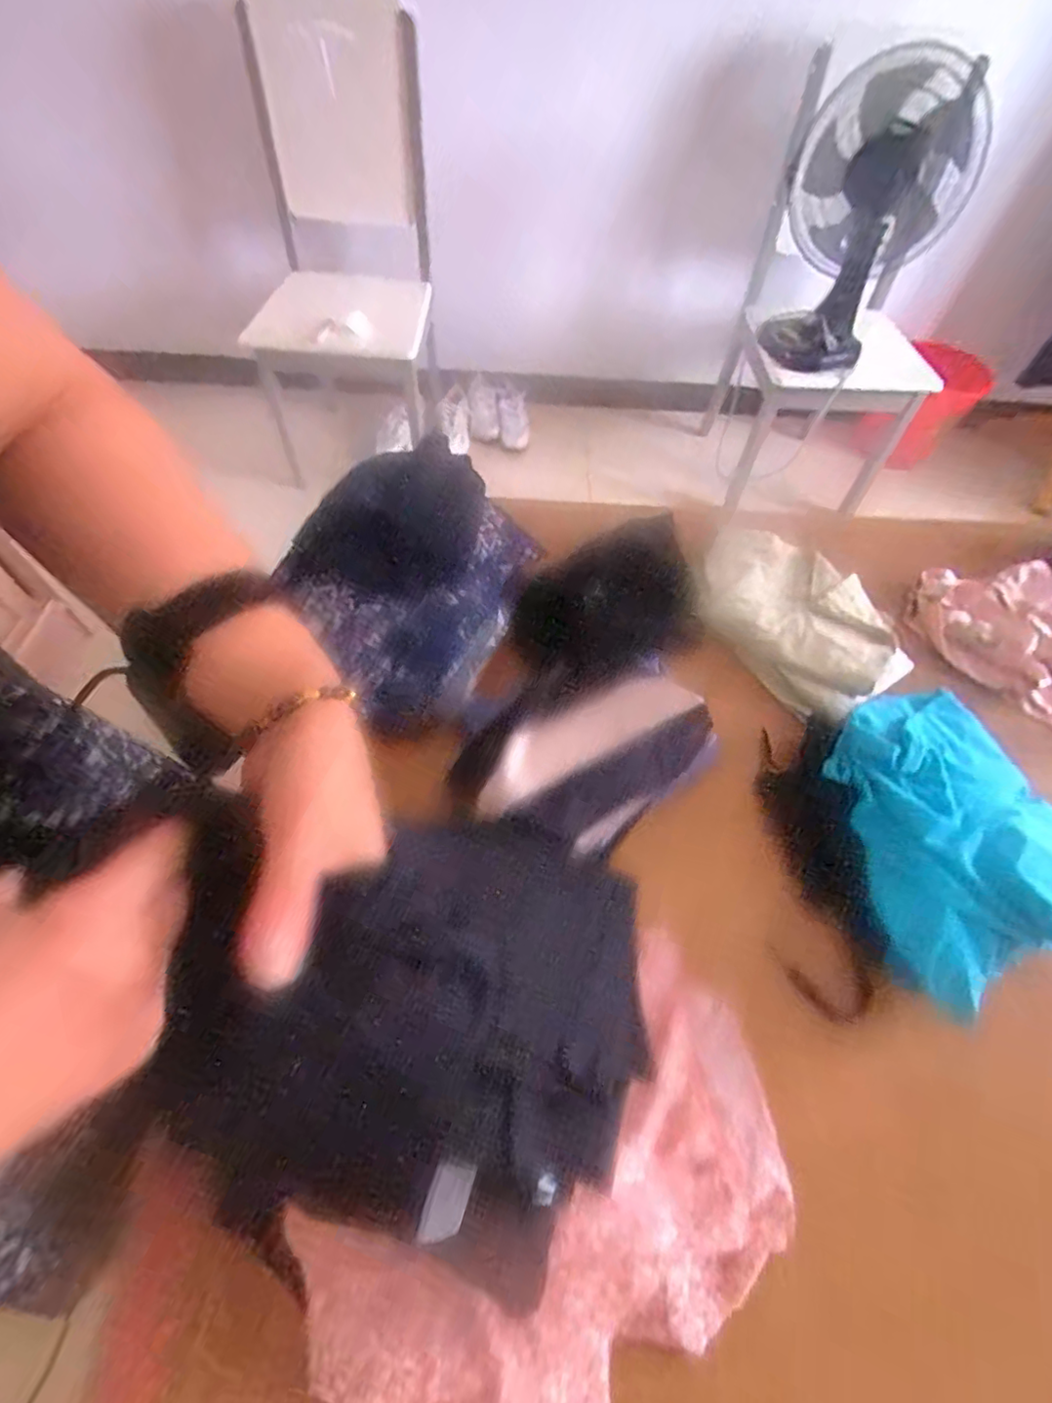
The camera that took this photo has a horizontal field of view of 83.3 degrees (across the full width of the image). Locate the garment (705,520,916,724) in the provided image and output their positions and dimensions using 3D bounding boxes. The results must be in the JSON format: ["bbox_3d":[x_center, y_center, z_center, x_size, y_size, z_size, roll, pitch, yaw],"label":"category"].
[{"bbox_3d":[0.347,-0.127,0.772,0.215,0.045,0.305,-32,62,-17],"label":"garment"}]

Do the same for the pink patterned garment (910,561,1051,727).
[{"bbox_3d":[0.664,-0.084,0.780,0.201,0.062,0.285,-27,61,-19],"label":"pink patterned garment"}]

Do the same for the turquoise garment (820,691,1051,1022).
[{"bbox_3d":[0.432,0.122,0.603,0.246,0.095,0.288,-13,58,-12],"label":"turquoise garment"}]

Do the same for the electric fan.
[{"bbox_3d":[0.718,-1.017,1.262,0.320,0.489,0.362,19,57,10],"label":"electric fan"}]

